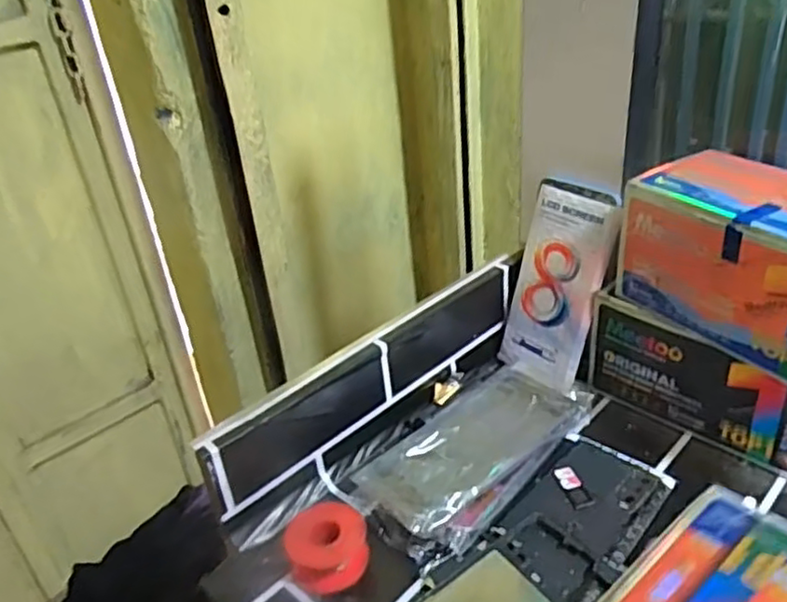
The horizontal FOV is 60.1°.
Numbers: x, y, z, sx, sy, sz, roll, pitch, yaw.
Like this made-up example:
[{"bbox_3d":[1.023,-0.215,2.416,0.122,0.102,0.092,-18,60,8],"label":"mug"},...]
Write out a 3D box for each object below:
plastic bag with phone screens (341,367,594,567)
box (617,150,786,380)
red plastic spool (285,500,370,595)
[{"bbox_3d":[0.063,0.109,0.520,0.095,0.029,0.191,20,40,36],"label":"plastic bag with phone screens"},{"bbox_3d":[0.256,-0.026,0.468,0.091,0.097,0.179,-23,35,-26],"label":"box"},{"bbox_3d":[-0.044,0.163,0.460,0.052,0.029,0.054,-5,31,3],"label":"red plastic spool"}]

